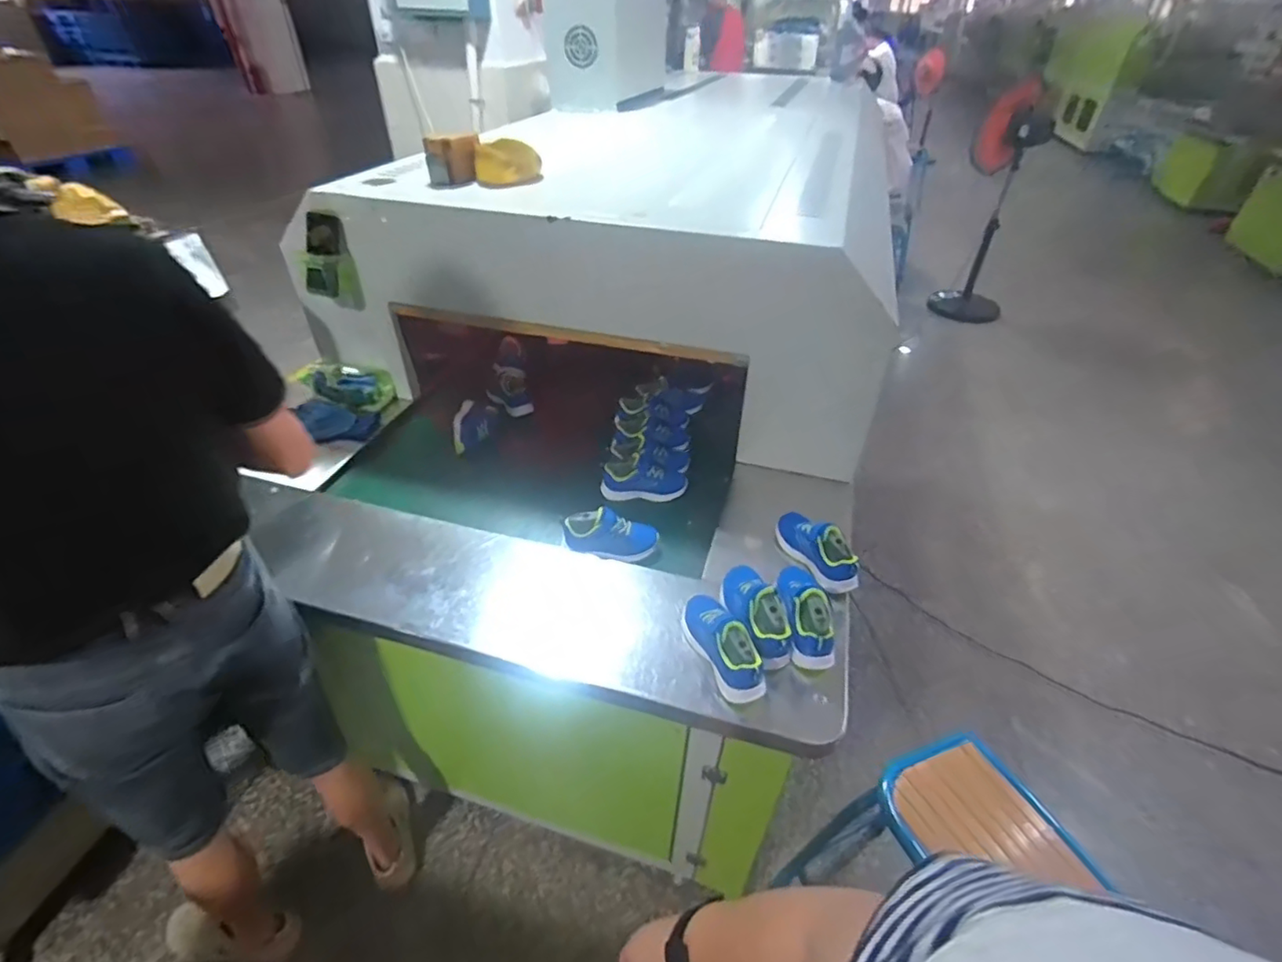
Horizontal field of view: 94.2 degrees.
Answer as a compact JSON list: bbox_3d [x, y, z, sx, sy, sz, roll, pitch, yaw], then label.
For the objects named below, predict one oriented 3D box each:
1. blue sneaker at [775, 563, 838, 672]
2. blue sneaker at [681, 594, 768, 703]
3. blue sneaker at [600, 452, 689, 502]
[{"bbox_3d":[0.252,0.196,0.929,0.067,0.101,0.184,0,39,-1],"label":"blue sneaker"},{"bbox_3d":[0.117,0.231,0.874,0.064,0.082,0.180,-16,42,-20],"label":"blue sneaker"},{"bbox_3d":[0.011,-0.002,1.213,0.172,0.070,0.078,3,37,-18],"label":"blue sneaker"}]

